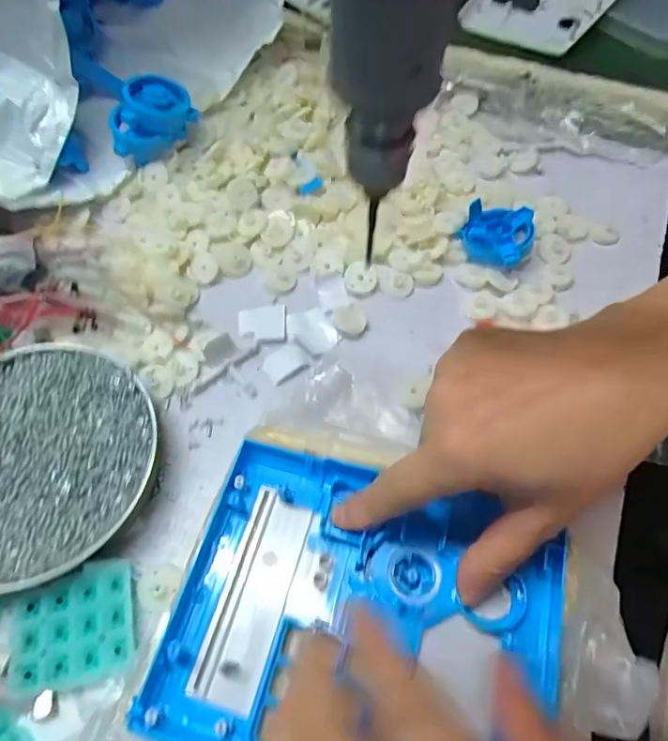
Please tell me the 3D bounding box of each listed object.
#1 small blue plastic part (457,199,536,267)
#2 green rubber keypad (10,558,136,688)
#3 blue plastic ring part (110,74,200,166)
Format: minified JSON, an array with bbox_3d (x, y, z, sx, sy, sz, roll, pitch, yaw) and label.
[{"bbox_3d":[0.115,-0.096,0.381,0.046,0.024,0.048,20,62,9],"label":"small blue plastic part"},{"bbox_3d":[-0.127,0.124,0.263,0.058,0.007,0.050,-12,62,-9],"label":"green rubber keypad"},{"bbox_3d":[-0.135,-0.189,0.409,0.061,0.044,0.044,-1,61,-3],"label":"blue plastic ring part"}]

